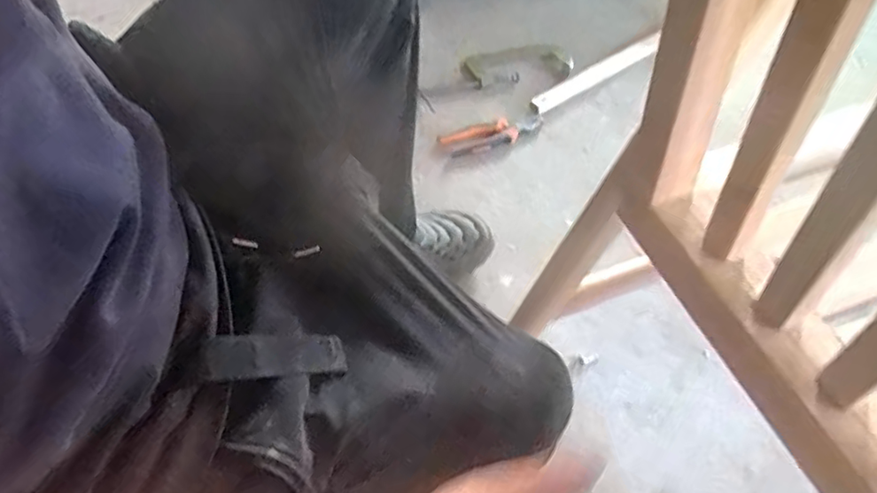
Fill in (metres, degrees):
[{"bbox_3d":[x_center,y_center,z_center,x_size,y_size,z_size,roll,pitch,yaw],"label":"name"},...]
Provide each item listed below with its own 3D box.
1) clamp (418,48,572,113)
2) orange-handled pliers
[{"bbox_3d":[0.092,-0.312,1.098,0.277,0.031,0.105,-18,55,-17],"label":"clamp"},{"bbox_3d":[0.090,-0.187,1.028,0.177,0.021,0.057,-15,54,-15],"label":"orange-handled pliers"}]

